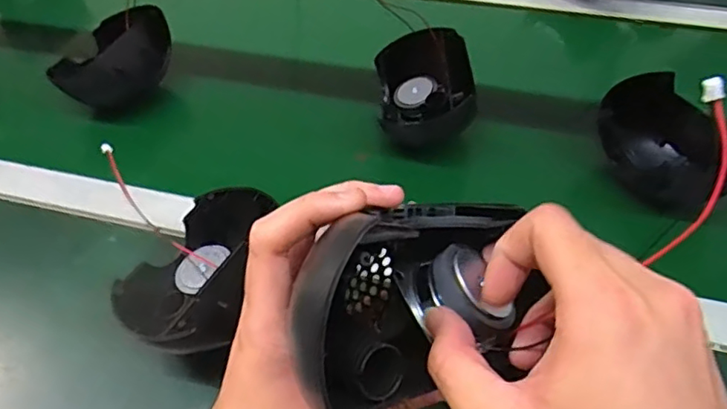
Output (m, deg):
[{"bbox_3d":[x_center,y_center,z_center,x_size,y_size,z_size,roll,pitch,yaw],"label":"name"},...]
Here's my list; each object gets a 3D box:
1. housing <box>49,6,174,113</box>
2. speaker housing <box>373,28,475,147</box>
[{"bbox_3d":[-0.258,-0.150,0.613,0.060,0.068,0.120,34,57,28],"label":"housing"},{"bbox_3d":[0.062,-0.106,0.577,0.092,0.078,0.113,0,48,2],"label":"speaker housing"}]

